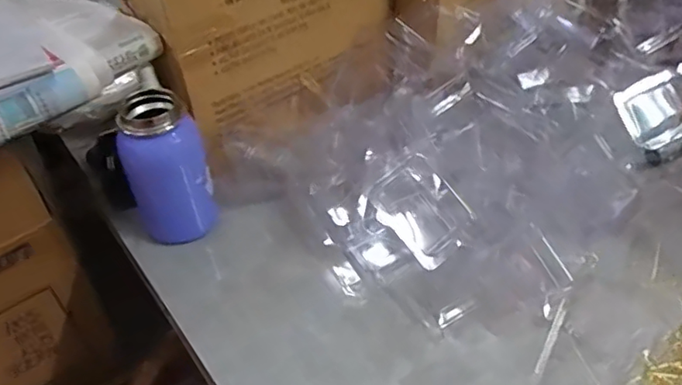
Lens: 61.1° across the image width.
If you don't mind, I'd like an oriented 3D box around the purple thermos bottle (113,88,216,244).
[{"bbox_3d":[-0.166,-0.022,0.551,0.073,0.136,0.062,-23,47,-21],"label":"purple thermos bottle"}]

